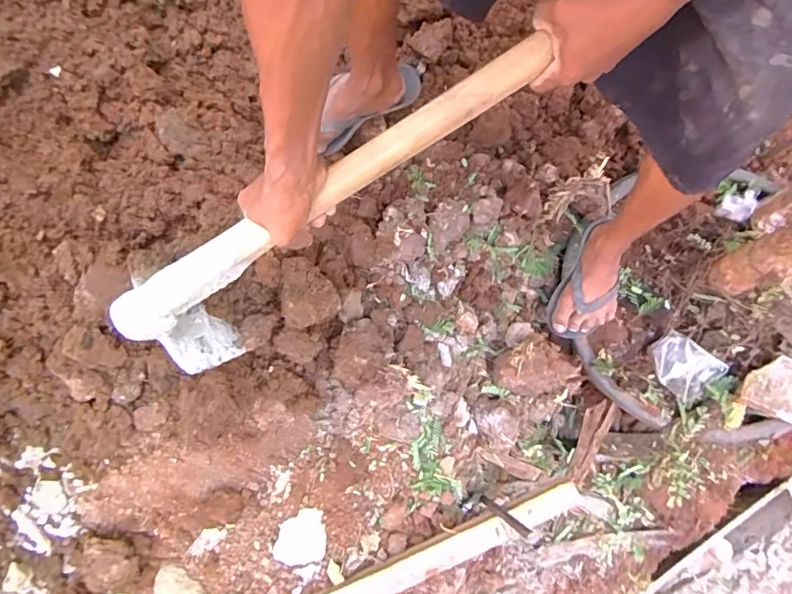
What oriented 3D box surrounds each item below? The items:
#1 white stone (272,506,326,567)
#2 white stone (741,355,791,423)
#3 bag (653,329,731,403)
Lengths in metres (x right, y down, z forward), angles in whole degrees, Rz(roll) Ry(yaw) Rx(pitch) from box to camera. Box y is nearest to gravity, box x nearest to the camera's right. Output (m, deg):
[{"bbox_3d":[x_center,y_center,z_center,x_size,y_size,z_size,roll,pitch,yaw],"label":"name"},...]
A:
[{"bbox_3d":[-0.163,0.404,0.798,0.084,0.020,0.083,-5,75,-3],"label":"white stone"},{"bbox_3d":[0.693,0.167,0.817,0.146,0.052,0.104,30,76,6],"label":"white stone"},{"bbox_3d":[0.518,0.119,0.849,0.101,0.021,0.111,-41,80,-11],"label":"bag"}]

